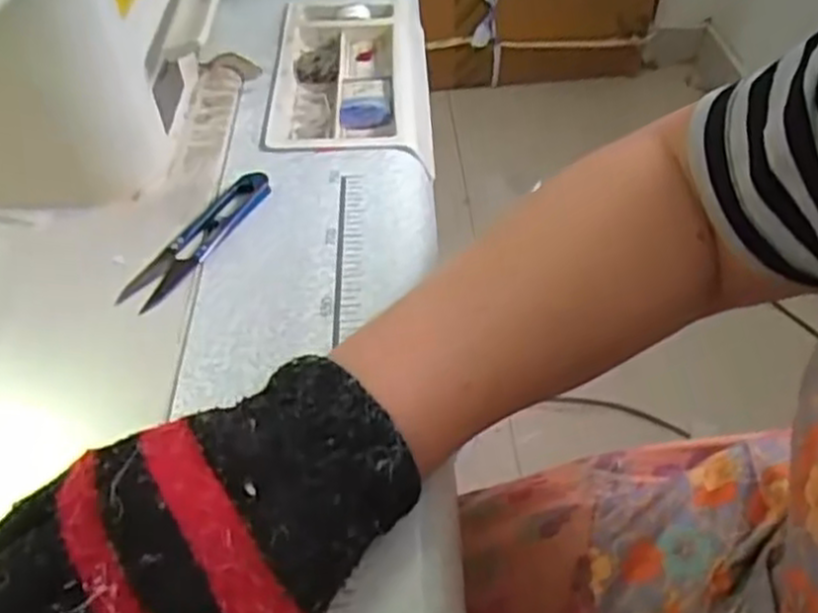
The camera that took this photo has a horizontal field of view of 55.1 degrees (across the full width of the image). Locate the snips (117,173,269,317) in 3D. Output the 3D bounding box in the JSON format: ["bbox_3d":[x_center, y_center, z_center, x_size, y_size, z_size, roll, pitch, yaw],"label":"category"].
[{"bbox_3d":[-0.107,-0.036,0.402,0.023,0.008,0.103,22,51,20],"label":"snips"}]

